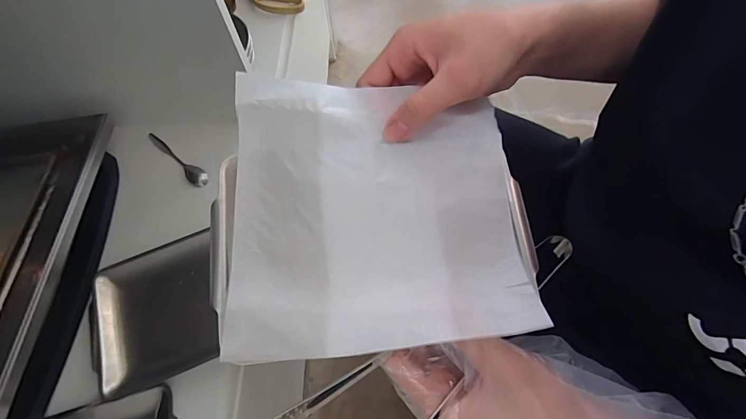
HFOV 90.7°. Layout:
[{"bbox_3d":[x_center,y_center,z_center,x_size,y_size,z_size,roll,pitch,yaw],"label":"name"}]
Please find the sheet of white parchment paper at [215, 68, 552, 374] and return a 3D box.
[{"bbox_3d":[0.003,-0.006,0.250,0.209,0.027,0.186,-3,75,-8],"label":"sheet of white parchment paper"}]

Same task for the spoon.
[{"bbox_3d":[-0.253,-0.067,0.478,0.115,0.012,0.021,39,69,20],"label":"spoon"}]

